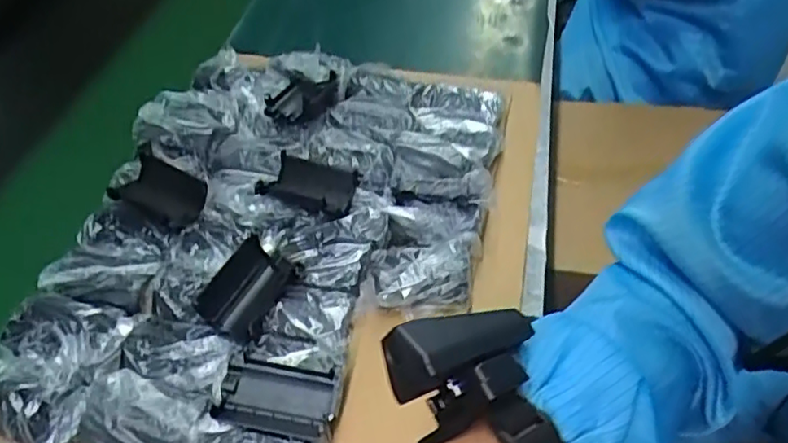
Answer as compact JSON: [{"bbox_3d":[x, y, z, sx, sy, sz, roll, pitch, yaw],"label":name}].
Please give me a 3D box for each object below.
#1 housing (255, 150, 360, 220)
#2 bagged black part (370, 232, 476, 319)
[{"bbox_3d":[-0.067,-0.030,0.508,0.073,0.017,0.043,15,51,19],"label":"housing"},{"bbox_3d":[0.023,0.040,0.468,0.074,0.022,0.054,-5,47,1],"label":"bagged black part"}]

